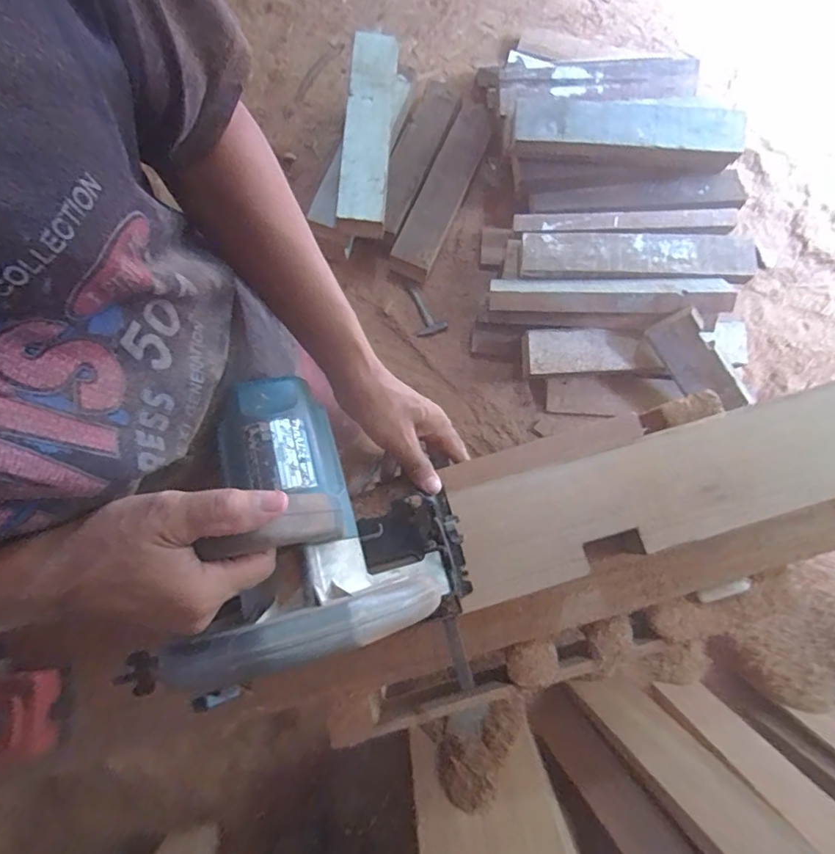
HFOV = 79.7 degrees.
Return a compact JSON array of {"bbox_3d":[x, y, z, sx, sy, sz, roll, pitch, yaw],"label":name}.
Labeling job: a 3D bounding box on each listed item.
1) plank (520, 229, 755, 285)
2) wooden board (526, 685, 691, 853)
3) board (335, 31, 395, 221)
[{"bbox_3d":[0.543,-0.429,1.250,0.556,0.035,0.132,5,84,7],"label":"plank"},{"bbox_3d":[0.371,0.660,0.774,0.096,0.479,0.049,-36,118,-8],"label":"wooden board"},{"bbox_3d":[-0.125,-0.778,1.288,0.119,0.027,0.530,6,83,-13],"label":"board"}]

